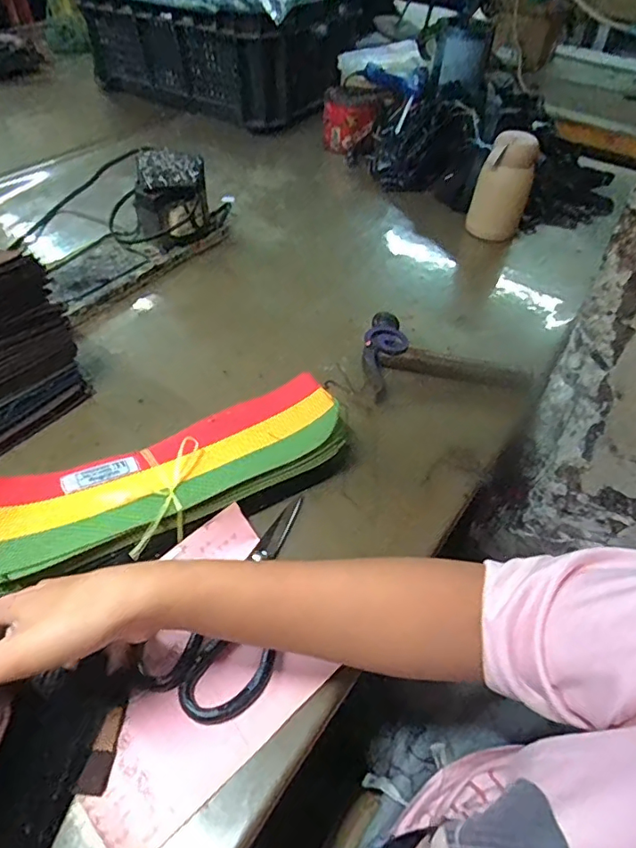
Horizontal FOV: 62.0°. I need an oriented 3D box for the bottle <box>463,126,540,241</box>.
[{"bbox_3d":[0.266,-0.336,0.766,0.077,0.137,0.070,17,50,10],"label":"bottle"}]

